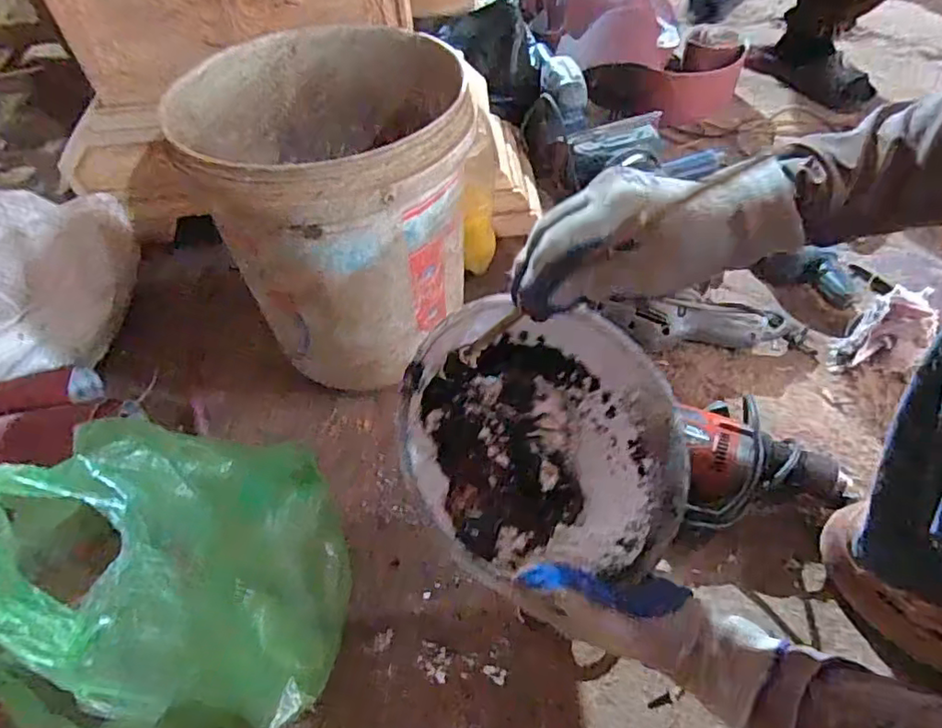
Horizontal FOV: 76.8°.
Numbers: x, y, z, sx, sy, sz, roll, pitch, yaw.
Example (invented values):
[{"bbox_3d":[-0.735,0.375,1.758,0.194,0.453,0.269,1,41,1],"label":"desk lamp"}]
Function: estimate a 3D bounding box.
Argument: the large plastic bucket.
[{"bbox_3d":[-0.145,-0.170,0.700,0.278,0.301,0.285,-1,50,1],"label":"large plastic bucket"}]

